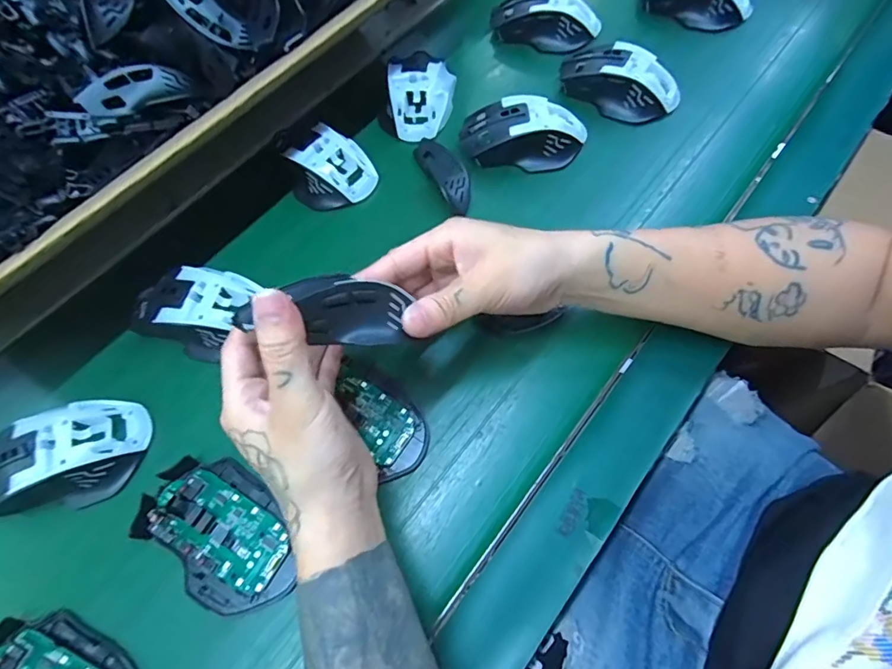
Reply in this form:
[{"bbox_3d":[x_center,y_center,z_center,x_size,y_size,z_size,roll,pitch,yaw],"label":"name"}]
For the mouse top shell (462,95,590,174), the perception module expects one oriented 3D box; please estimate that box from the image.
[{"bbox_3d":[0.070,-0.184,0.422,0.110,0.031,0.057,-1,66,5],"label":"mouse top shell"}]

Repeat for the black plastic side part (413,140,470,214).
[{"bbox_3d":[-0.001,-0.150,0.423,0.031,0.010,0.097,-26,66,-6],"label":"black plastic side part"}]

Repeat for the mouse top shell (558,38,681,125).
[{"bbox_3d":[0.167,-0.242,0.445,0.112,0.034,0.062,13,68,12],"label":"mouse top shell"}]

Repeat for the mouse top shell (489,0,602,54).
[{"bbox_3d":[0.106,-0.341,0.496,0.112,0.034,0.053,14,68,12],"label":"mouse top shell"}]

